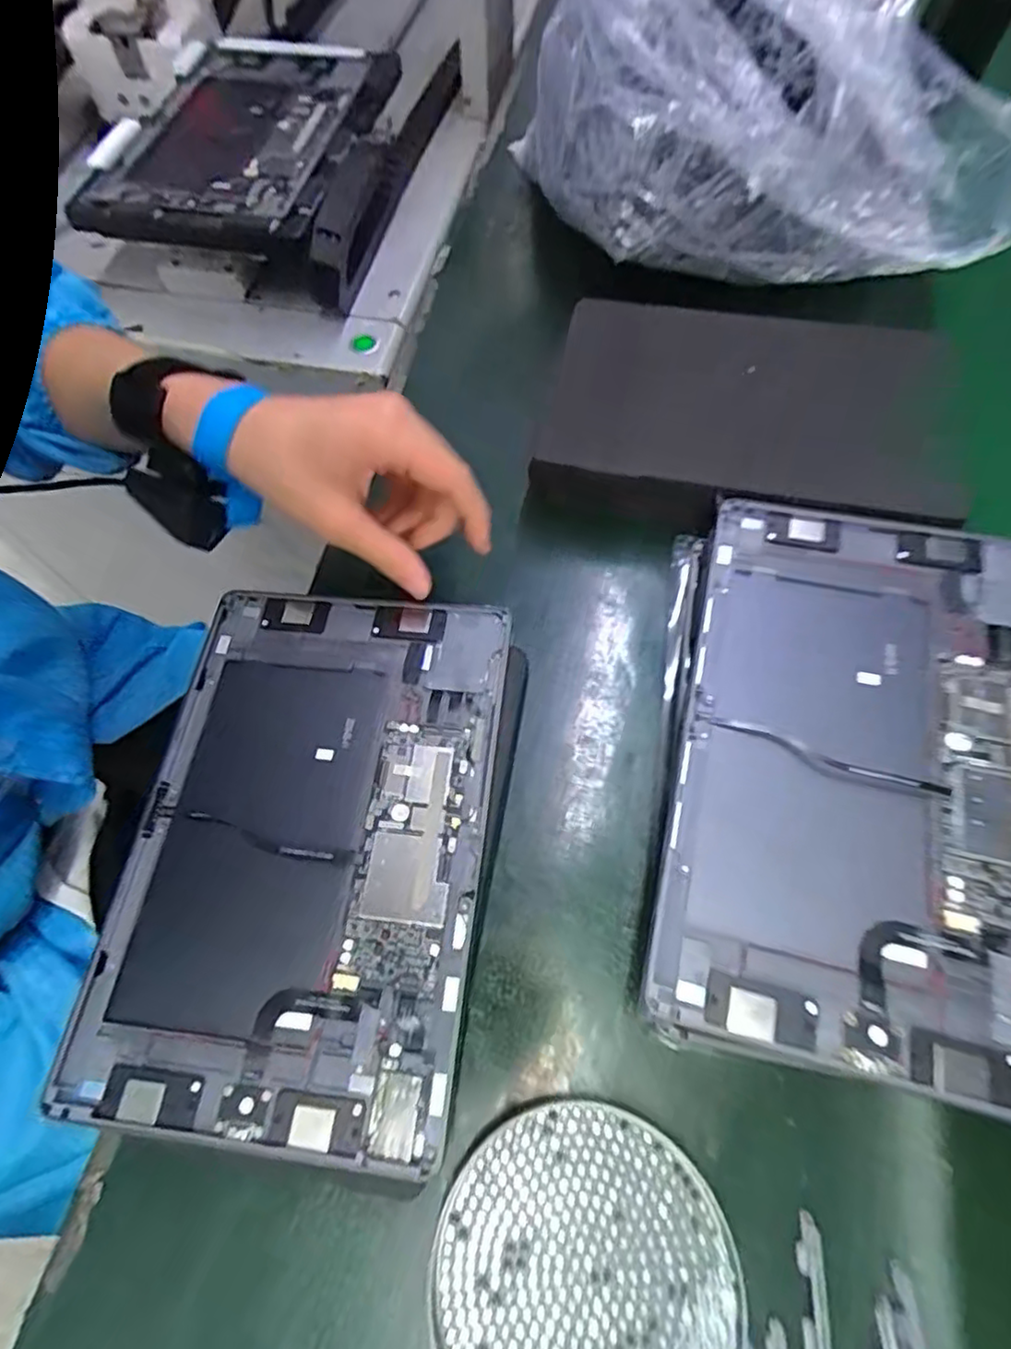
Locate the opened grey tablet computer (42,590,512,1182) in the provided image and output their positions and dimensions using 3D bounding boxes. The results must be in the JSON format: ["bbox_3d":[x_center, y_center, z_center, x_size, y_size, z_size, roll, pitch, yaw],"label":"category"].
[{"bbox_3d":[-0.095,0.075,0.315,0.163,0.008,0.251,4,65,7],"label":"opened grey tablet computer"}]

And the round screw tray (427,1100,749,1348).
[{"bbox_3d":[0.030,0.232,0.248,0.113,0.014,0.110,-1,64,2],"label":"round screw tray"}]

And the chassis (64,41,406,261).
[{"bbox_3d":[-0.223,-0.452,0.550,0.194,0.035,0.254,12,65,7],"label":"chassis"}]

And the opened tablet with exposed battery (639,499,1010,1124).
[{"bbox_3d":[0.162,0.036,0.287,0.164,0.013,0.255,11,65,8],"label":"opened tablet with exposed battery"}]

